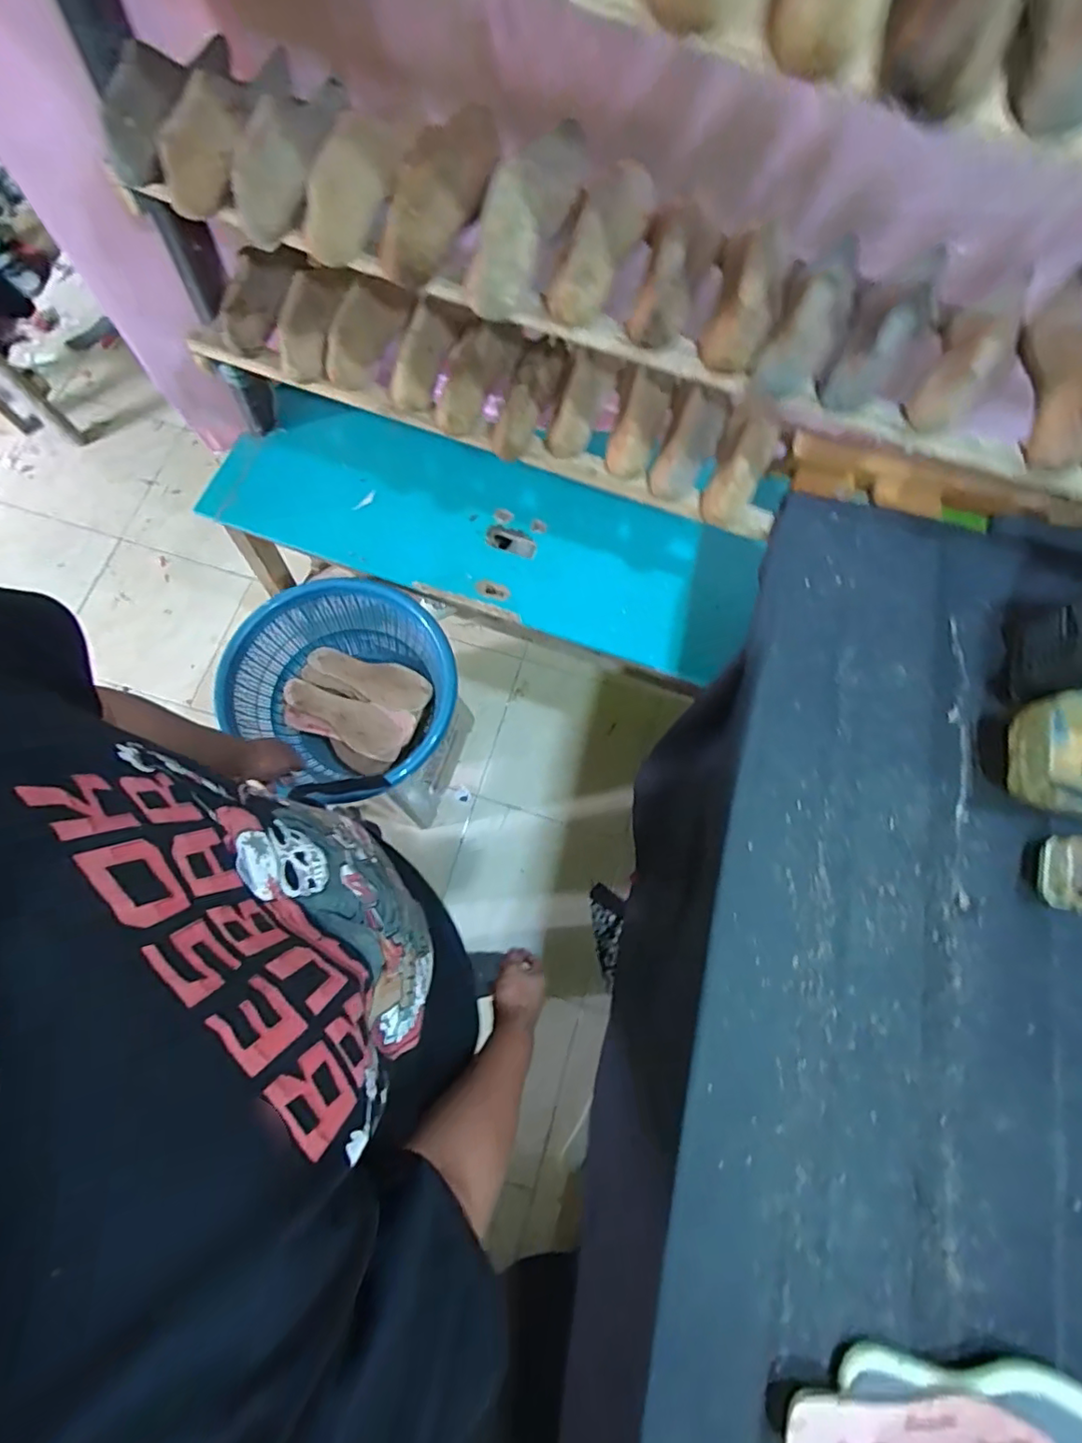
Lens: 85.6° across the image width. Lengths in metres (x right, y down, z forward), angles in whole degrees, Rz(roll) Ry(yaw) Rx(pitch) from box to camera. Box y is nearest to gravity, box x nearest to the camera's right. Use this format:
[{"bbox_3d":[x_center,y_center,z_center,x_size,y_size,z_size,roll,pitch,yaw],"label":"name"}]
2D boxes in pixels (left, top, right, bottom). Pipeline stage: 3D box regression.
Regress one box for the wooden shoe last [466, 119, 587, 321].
[{"bbox_3d":[-0.006,-0.538,0.602,0.067,0.088,0.240,23,75,4],"label":"wooden shoe last"}]

